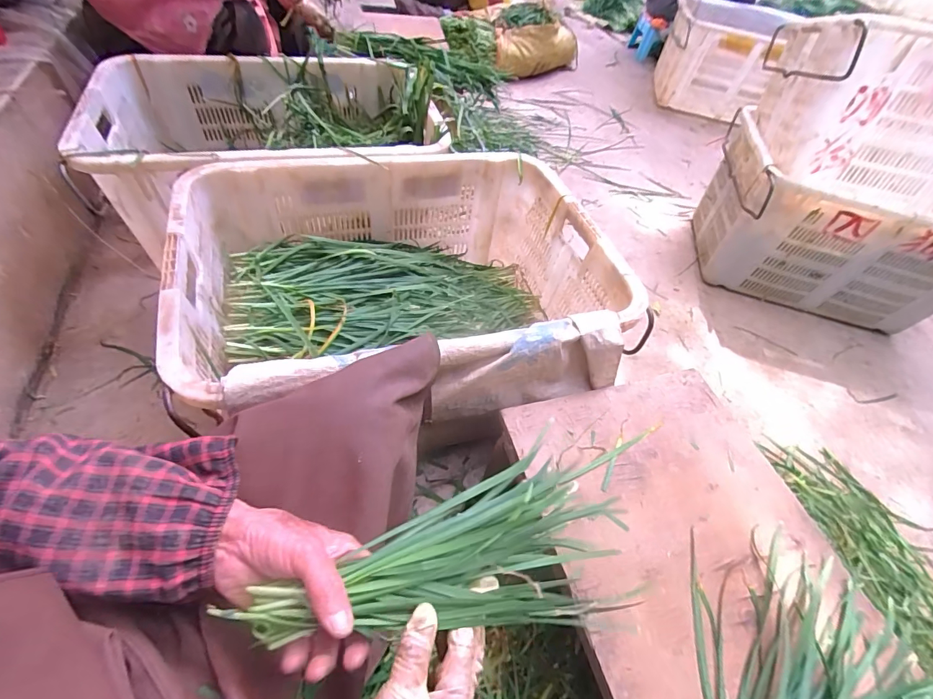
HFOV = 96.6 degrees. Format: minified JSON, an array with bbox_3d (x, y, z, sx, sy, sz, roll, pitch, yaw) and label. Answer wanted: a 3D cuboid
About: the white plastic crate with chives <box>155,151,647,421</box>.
[{"bbox_3d":[-0.093,-0.106,0.745,0.666,0.270,0.513,-8,55,-14],"label":"white plastic crate with chives"}]

